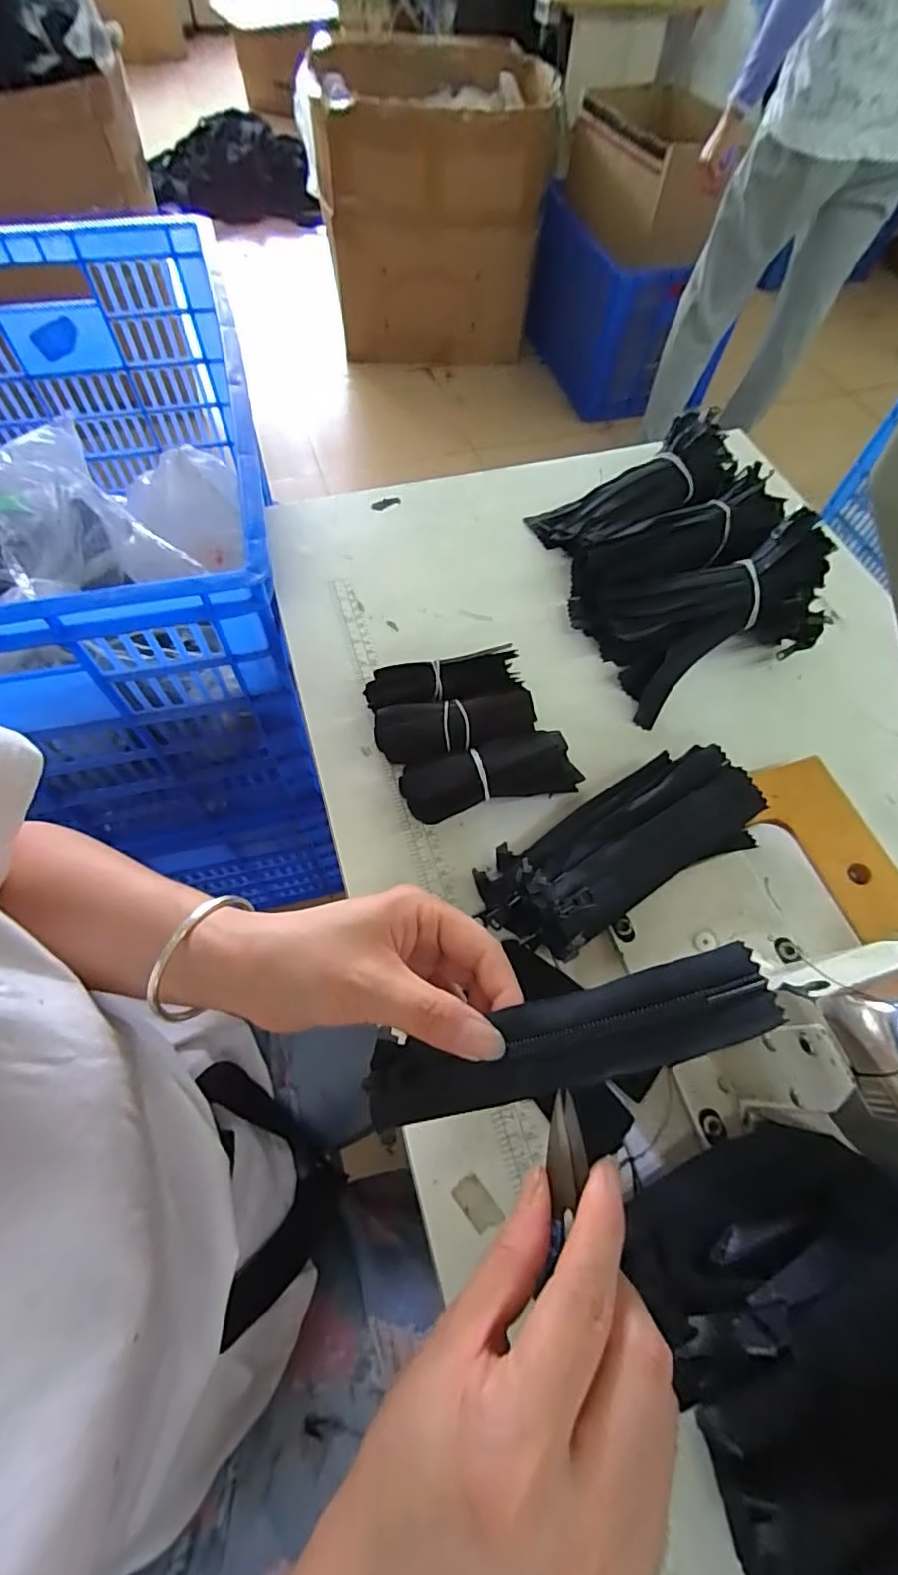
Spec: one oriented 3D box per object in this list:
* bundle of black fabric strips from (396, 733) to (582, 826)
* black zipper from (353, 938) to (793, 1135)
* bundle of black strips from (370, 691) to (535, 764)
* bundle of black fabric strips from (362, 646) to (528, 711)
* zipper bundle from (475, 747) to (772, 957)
[{"bbox_3d":[0.030,-0.008,0.408,0.127,0.036,0.052,-14,64,-10],"label":"bundle of black fabric strips"},{"bbox_3d":[0.041,0.104,0.228,0.167,0.012,0.032,-23,63,15],"label":"black zipper"},{"bbox_3d":[0.005,-0.042,0.426,0.115,0.032,0.041,-8,63,-7],"label":"bundle of black strips"},{"bbox_3d":[-0.005,-0.078,0.439,0.115,0.033,0.042,-5,63,-5],"label":"bundle of black fabric strips"},{"bbox_3d":[0.113,0.038,0.374,0.194,0.054,0.081,-25,66,-15],"label":"zipper bundle"}]

